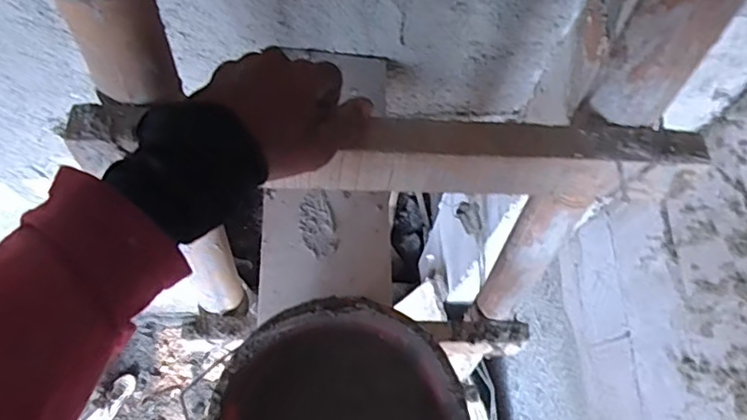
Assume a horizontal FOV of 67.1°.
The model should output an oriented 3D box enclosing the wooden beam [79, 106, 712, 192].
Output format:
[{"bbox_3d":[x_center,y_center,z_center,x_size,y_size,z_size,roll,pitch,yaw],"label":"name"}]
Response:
[{"bbox_3d":[0.023,-0.039,0.425,0.455,0.060,0.049,1,70,-8],"label":"wooden beam"}]

